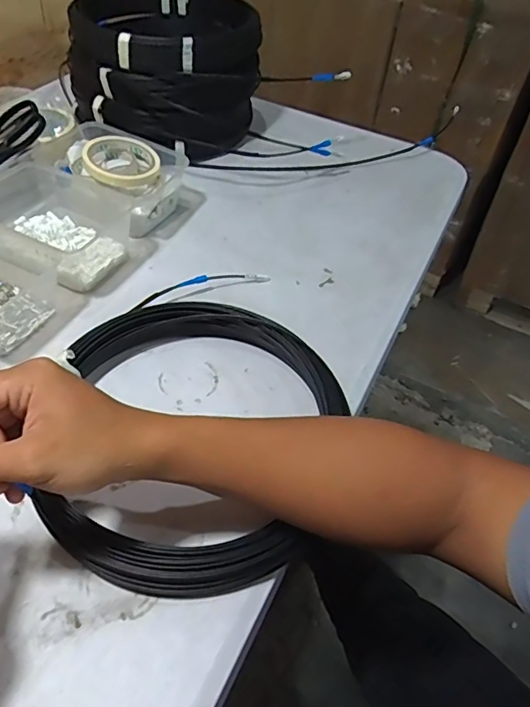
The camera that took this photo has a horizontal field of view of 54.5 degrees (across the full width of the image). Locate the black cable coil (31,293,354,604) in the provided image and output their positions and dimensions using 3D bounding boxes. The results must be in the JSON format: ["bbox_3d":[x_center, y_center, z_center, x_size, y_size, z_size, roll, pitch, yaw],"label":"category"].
[{"bbox_3d":[-0.068,0.062,0.462,0.252,0.045,0.277,3,48,-3],"label":"black cable coil"}]

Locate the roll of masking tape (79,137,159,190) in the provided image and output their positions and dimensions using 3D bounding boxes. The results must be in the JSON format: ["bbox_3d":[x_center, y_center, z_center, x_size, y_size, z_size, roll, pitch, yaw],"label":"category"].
[{"bbox_3d":[-0.183,-0.248,0.661,0.093,0.016,0.087,9,58,-15],"label":"roll of masking tape"}]

